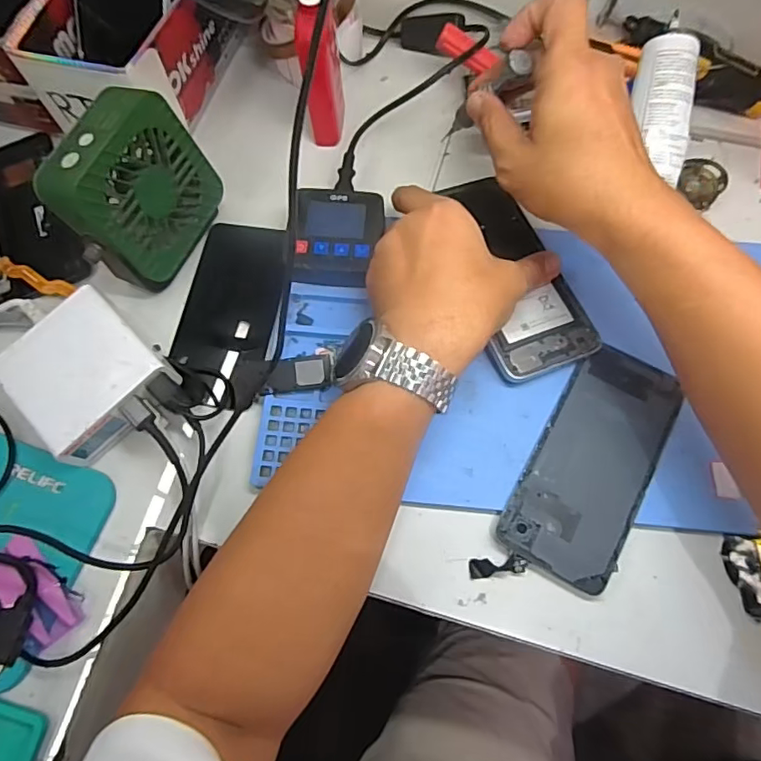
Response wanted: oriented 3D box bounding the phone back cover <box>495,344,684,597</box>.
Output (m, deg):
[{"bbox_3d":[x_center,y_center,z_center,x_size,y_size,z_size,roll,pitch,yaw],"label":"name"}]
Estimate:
[{"bbox_3d":[0.142,0.052,0.365,0.073,0.009,0.159,27,72,11],"label":"phone back cover"}]

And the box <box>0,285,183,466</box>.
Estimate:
[{"bbox_3d":[-0.199,-0.003,0.369,0.086,0.045,0.086,40,75,15],"label":"box"}]

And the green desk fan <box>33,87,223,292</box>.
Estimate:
[{"bbox_3d":[-0.165,-0.127,0.379,0.054,0.102,0.105,29,73,12],"label":"green desk fan"}]

